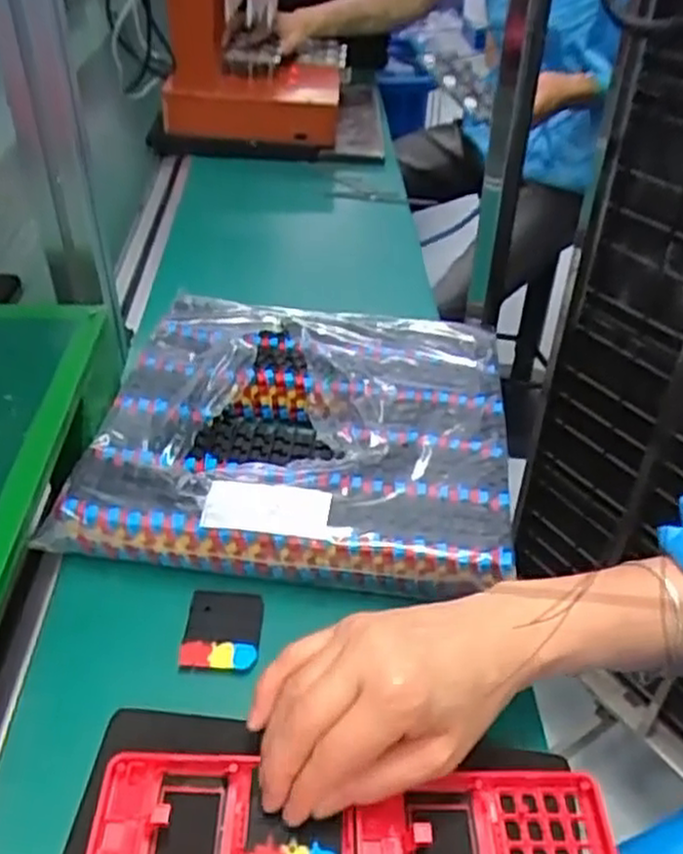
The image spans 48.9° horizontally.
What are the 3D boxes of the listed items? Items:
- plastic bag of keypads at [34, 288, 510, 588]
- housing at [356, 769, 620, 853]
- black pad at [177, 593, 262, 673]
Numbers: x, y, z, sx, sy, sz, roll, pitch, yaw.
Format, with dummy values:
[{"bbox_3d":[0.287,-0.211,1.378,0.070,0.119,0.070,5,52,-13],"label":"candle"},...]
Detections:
[{"bbox_3d":[-0.026,-0.007,0.575,0.297,0.053,0.277,6,40,4],"label":"plastic bag of keypads"},{"bbox_3d":[0.070,0.198,0.359,0.123,0.017,0.062,1,40,-2],"label":"housing"},{"bbox_3d":[-0.073,0.124,0.463,0.046,0.008,0.054,1,40,-1],"label":"black pad"}]

